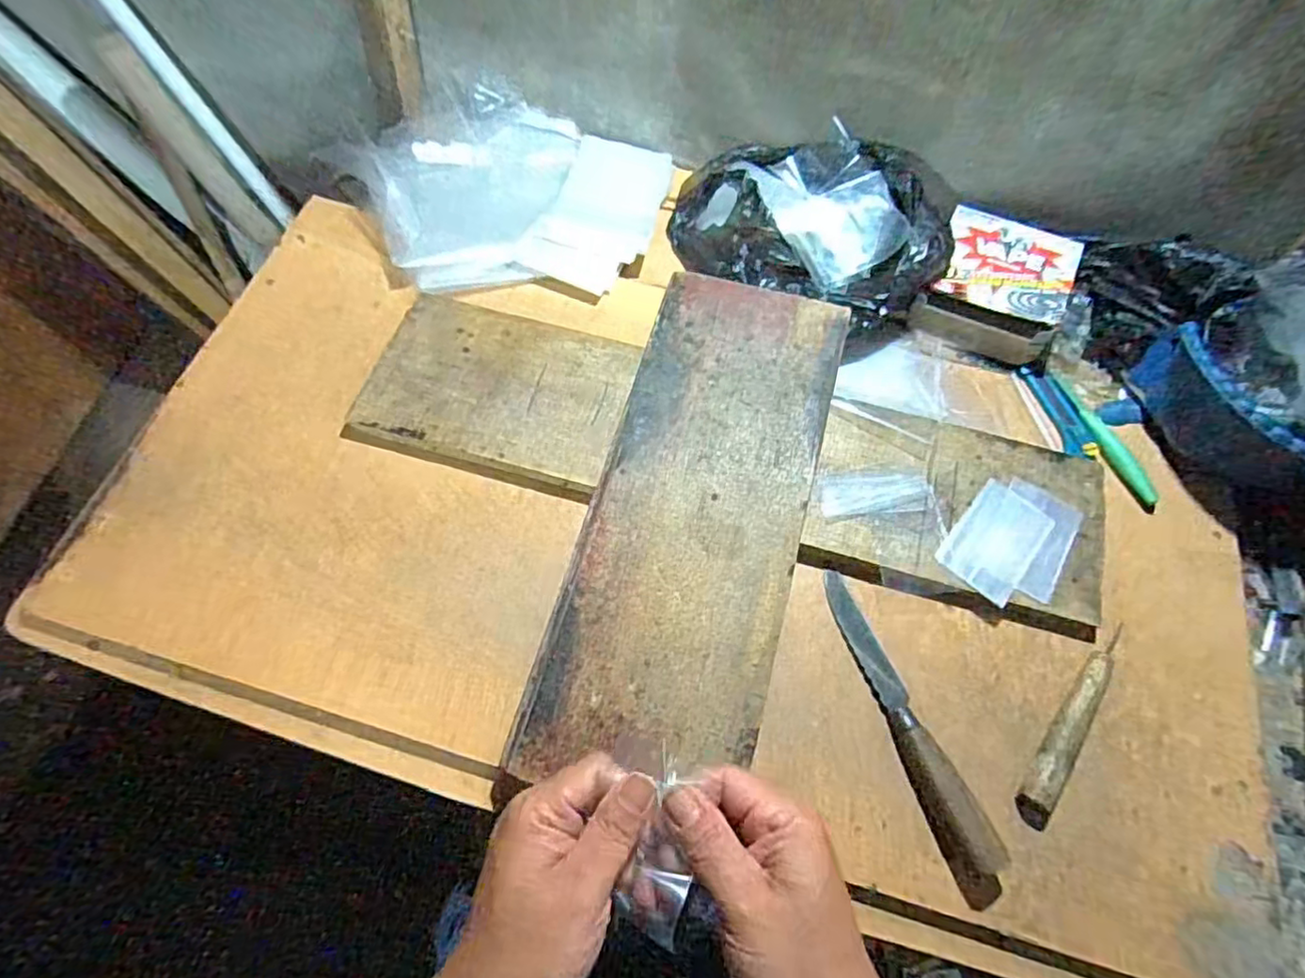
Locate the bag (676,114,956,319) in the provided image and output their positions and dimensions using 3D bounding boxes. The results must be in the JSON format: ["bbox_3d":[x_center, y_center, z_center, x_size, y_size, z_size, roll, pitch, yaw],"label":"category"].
[{"bbox_3d":[0.163,-0.285,0.685,0.297,0.091,0.200,22,68,8],"label":"bag"}]

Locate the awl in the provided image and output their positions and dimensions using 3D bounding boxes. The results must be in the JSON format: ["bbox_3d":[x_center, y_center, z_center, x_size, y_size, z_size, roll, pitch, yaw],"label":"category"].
[{"bbox_3d":[0.346,0.186,0.514,0.029,0.025,0.184,36,70,14],"label":"awl"}]

